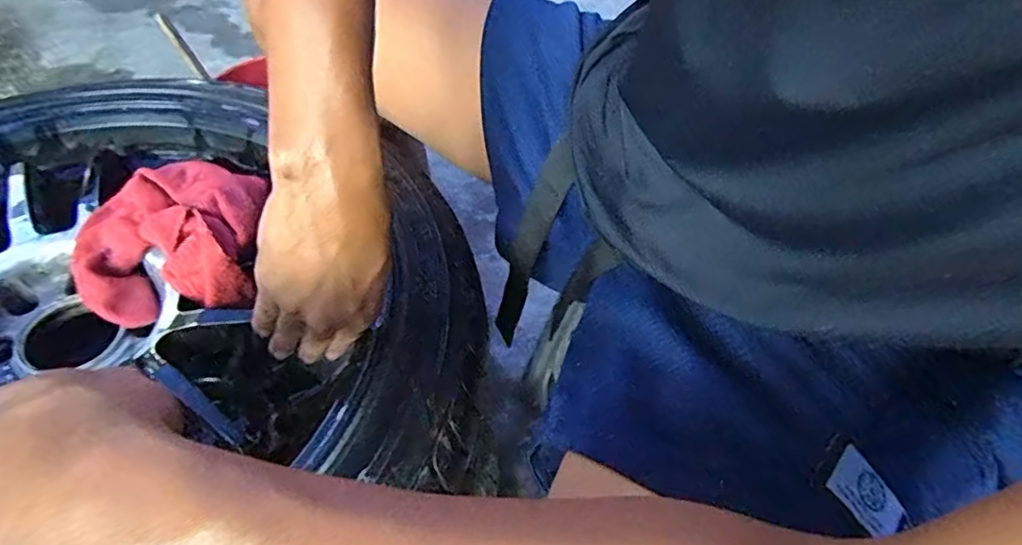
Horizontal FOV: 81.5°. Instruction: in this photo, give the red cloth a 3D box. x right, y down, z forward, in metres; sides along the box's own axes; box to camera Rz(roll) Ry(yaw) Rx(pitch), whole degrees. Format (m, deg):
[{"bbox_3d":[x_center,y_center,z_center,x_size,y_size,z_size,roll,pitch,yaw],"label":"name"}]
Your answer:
[{"bbox_3d":[-0.259,-0.027,0.458,0.127,0.060,0.118,1,52,-6],"label":"red cloth"}]

